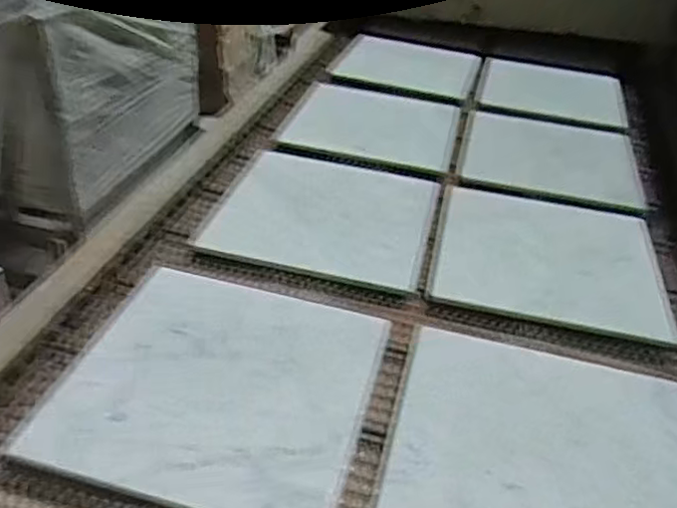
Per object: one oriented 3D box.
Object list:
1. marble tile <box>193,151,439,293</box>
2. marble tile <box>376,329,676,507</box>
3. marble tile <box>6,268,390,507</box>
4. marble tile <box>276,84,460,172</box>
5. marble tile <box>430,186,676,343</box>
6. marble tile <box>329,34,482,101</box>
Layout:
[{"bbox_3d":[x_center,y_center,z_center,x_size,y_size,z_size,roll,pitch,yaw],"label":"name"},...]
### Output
[{"bbox_3d":[-0.013,-0.069,0.987,0.301,0.019,0.276,11,36,10],"label":"marble tile"},{"bbox_3d":[0.206,0.200,0.644,0.302,0.019,0.288,12,36,10],"label":"marble tile"},{"bbox_3d":[-0.117,0.128,0.702,0.298,0.010,0.293,12,36,10],"label":"marble tile"},{"bbox_3d":[0.069,-0.252,1.266,0.304,0.024,0.336,11,36,9],"label":"marble tile"},{"bbox_3d":[0.302,-0.006,0.953,0.302,0.009,0.302,11,36,9],"label":"marble tile"},{"bbox_3d":[0.166,-0.454,1.568,0.315,0.009,0.316,13,36,12],"label":"marble tile"}]

